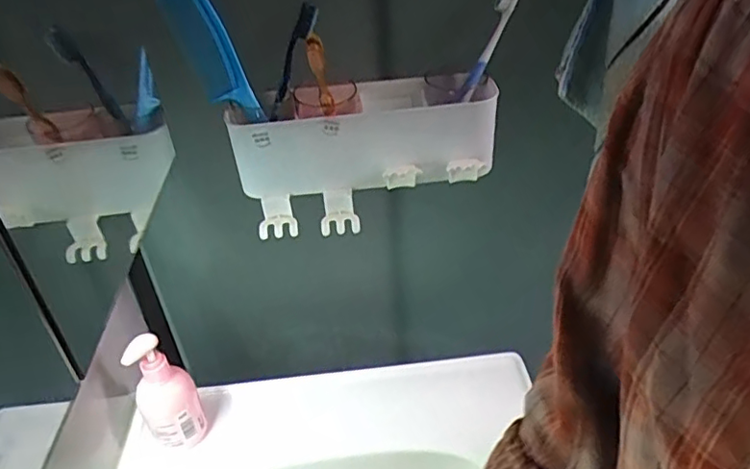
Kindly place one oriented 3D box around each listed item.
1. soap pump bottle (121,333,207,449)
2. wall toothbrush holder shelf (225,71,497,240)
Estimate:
[{"bbox_3d":[-0.228,0.184,0.654,0.059,0.188,0.050,-26,40,-27],"label":"soap pump bottle"},{"bbox_3d":[-0.009,-0.083,0.609,0.258,0.120,0.087,-10,35,-7],"label":"wall toothbrush holder shelf"}]

